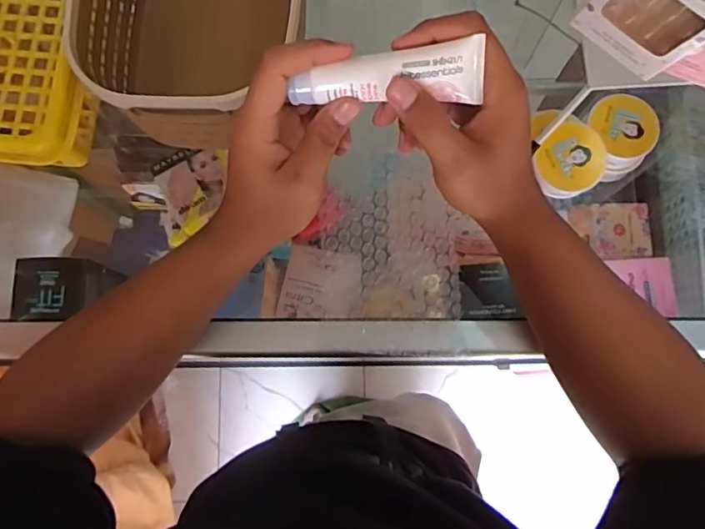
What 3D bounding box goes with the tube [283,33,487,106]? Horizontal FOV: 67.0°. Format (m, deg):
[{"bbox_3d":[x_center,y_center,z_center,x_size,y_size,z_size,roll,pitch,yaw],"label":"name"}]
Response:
[{"bbox_3d":[0.020,-0.109,0.313,0.106,0.022,0.031,-3,122,7],"label":"tube"}]

